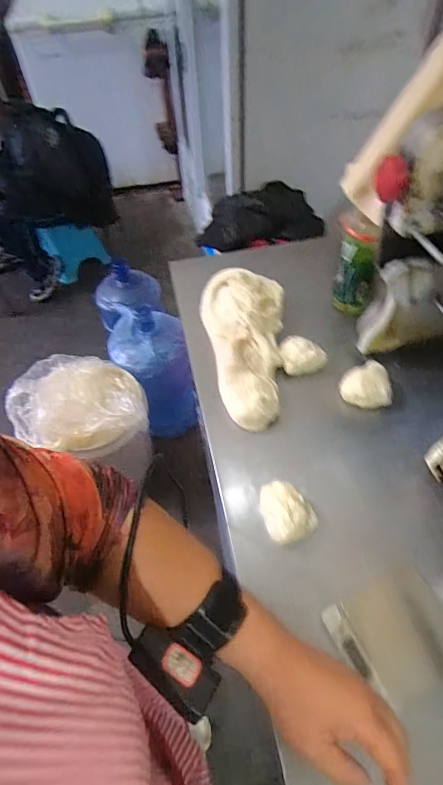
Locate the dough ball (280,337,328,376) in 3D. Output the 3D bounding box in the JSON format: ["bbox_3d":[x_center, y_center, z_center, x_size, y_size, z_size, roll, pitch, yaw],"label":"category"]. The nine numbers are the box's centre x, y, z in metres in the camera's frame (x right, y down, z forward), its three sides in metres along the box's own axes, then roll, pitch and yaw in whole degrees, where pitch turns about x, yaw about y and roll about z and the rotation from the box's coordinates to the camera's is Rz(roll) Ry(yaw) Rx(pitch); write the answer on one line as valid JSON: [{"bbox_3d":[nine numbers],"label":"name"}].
[{"bbox_3d":[0.131,-0.067,0.695,0.071,0.040,0.066,-1,52,2],"label":"dough ball"}]

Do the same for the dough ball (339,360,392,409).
[{"bbox_3d":[0.225,-0.016,0.658,0.076,0.041,0.067,5,53,7],"label":"dough ball"}]

